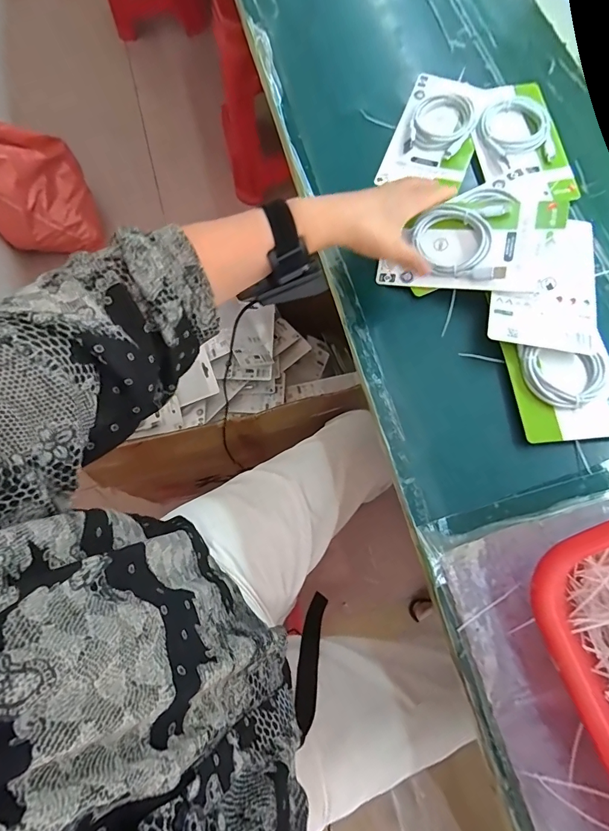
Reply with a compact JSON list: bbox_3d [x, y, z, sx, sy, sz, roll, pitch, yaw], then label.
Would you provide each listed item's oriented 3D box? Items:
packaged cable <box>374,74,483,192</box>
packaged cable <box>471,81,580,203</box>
[{"bbox_3d":[0.165,-0.355,0.503,0.097,0.020,0.162,21,74,8],"label":"packaged cable"},{"bbox_3d":[0.258,-0.327,0.491,0.101,0.020,0.167,-9,72,-1],"label":"packaged cable"}]

